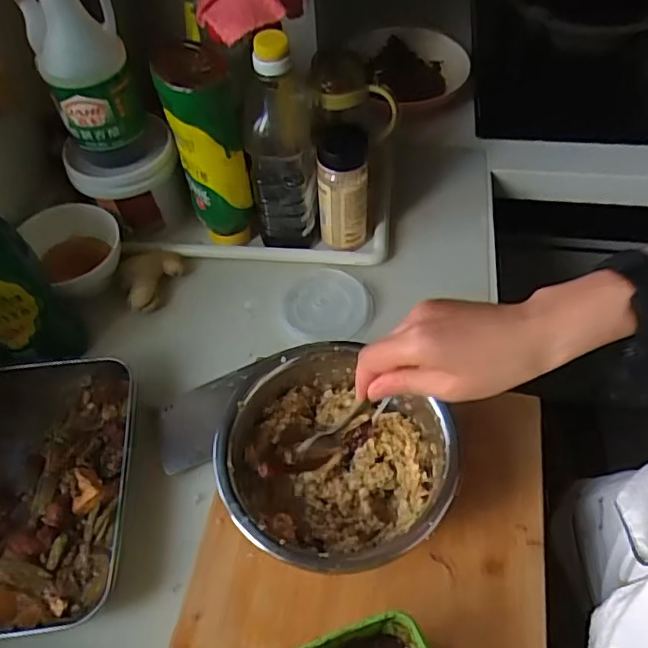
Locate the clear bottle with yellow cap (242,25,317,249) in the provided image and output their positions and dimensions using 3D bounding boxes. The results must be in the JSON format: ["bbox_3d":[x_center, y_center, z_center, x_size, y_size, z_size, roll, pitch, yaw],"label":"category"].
[{"bbox_3d":[-0.048,-0.204,0.676,0.073,0.255,0.094,-4,54,0],"label":"clear bottle with yellow cap"}]

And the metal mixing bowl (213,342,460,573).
[{"bbox_3d":[0.008,0.130,0.521,0.188,0.112,0.176,-1,54,2],"label":"metal mixing bowl"}]

